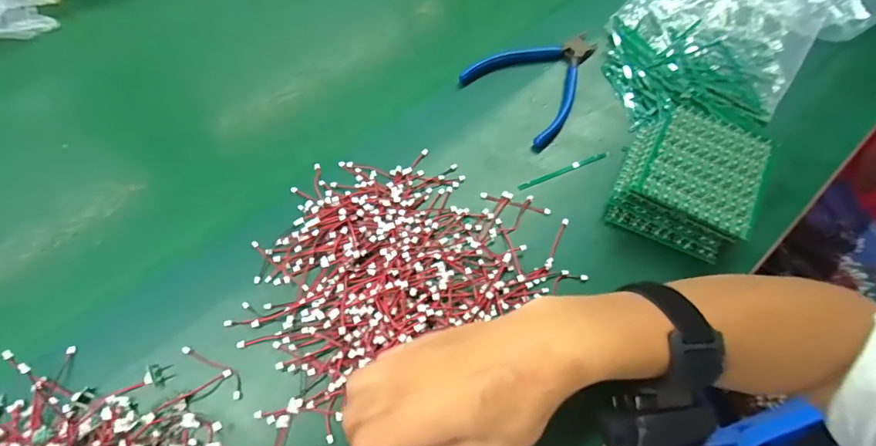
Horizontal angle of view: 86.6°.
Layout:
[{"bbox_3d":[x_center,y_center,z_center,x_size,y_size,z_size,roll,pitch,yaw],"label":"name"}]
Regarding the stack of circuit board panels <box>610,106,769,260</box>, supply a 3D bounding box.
[{"bbox_3d":[0.194,-0.033,0.365,0.094,0.052,0.092,24,65,8],"label":"stack of circuit board panels"}]

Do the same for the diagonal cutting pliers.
[{"bbox_3d":[0.095,-0.145,0.442,0.113,0.008,0.133,40,68,15],"label":"diagonal cutting pliers"}]

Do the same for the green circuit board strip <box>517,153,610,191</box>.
[{"bbox_3d":[0.109,-0.046,0.397,0.090,0.004,0.007,-23,68,-14],"label":"green circuit board strip"}]

